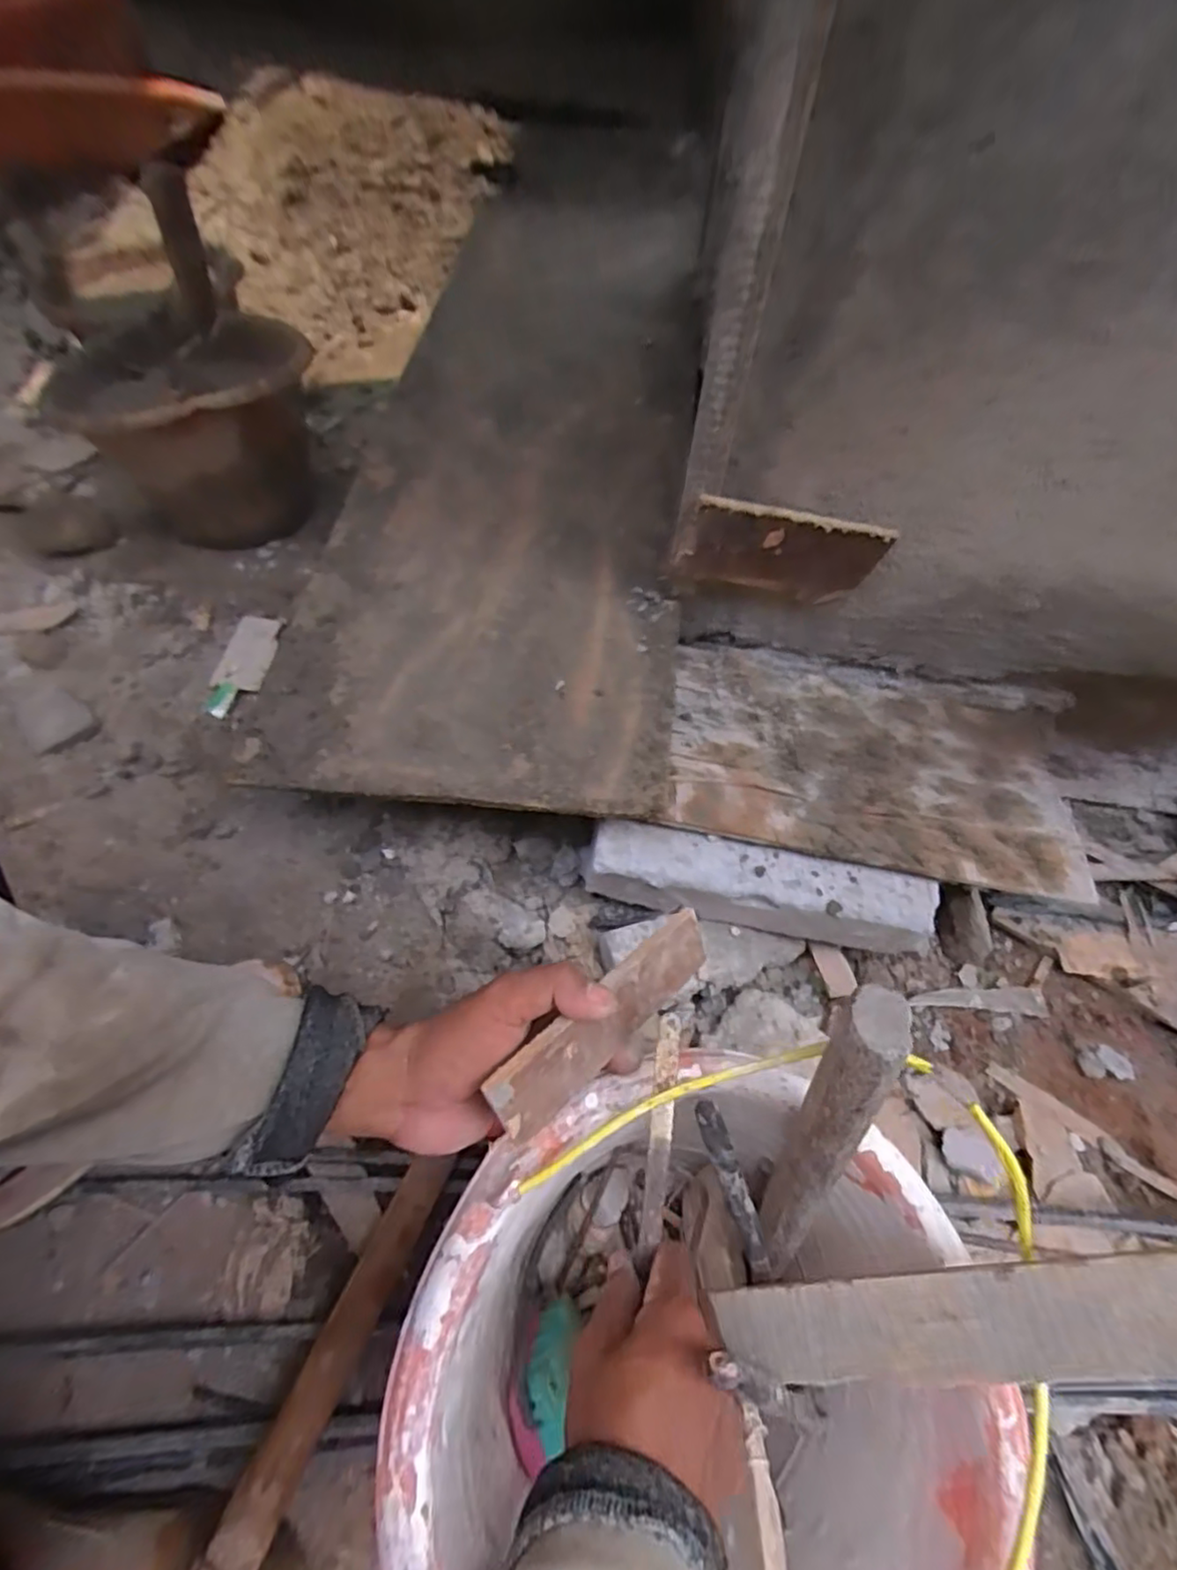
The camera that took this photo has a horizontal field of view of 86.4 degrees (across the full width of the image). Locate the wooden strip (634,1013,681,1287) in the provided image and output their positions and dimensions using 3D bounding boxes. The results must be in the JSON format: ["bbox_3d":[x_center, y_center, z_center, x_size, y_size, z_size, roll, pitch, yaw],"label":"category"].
[{"bbox_3d":[0.037,0.192,0.333,0.012,0.149,0.010,4,9,0],"label":"wooden strip"}]

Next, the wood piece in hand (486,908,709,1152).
[{"bbox_3d":[0.012,0.126,0.336,0.145,0.047,0.006,-35,30,-28],"label":"wood piece in hand"}]

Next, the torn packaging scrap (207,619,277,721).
[{"bbox_3d":[-0.393,-0.136,0.712,0.052,0.015,0.126,12,69,6],"label":"torn packaging scrap"}]

